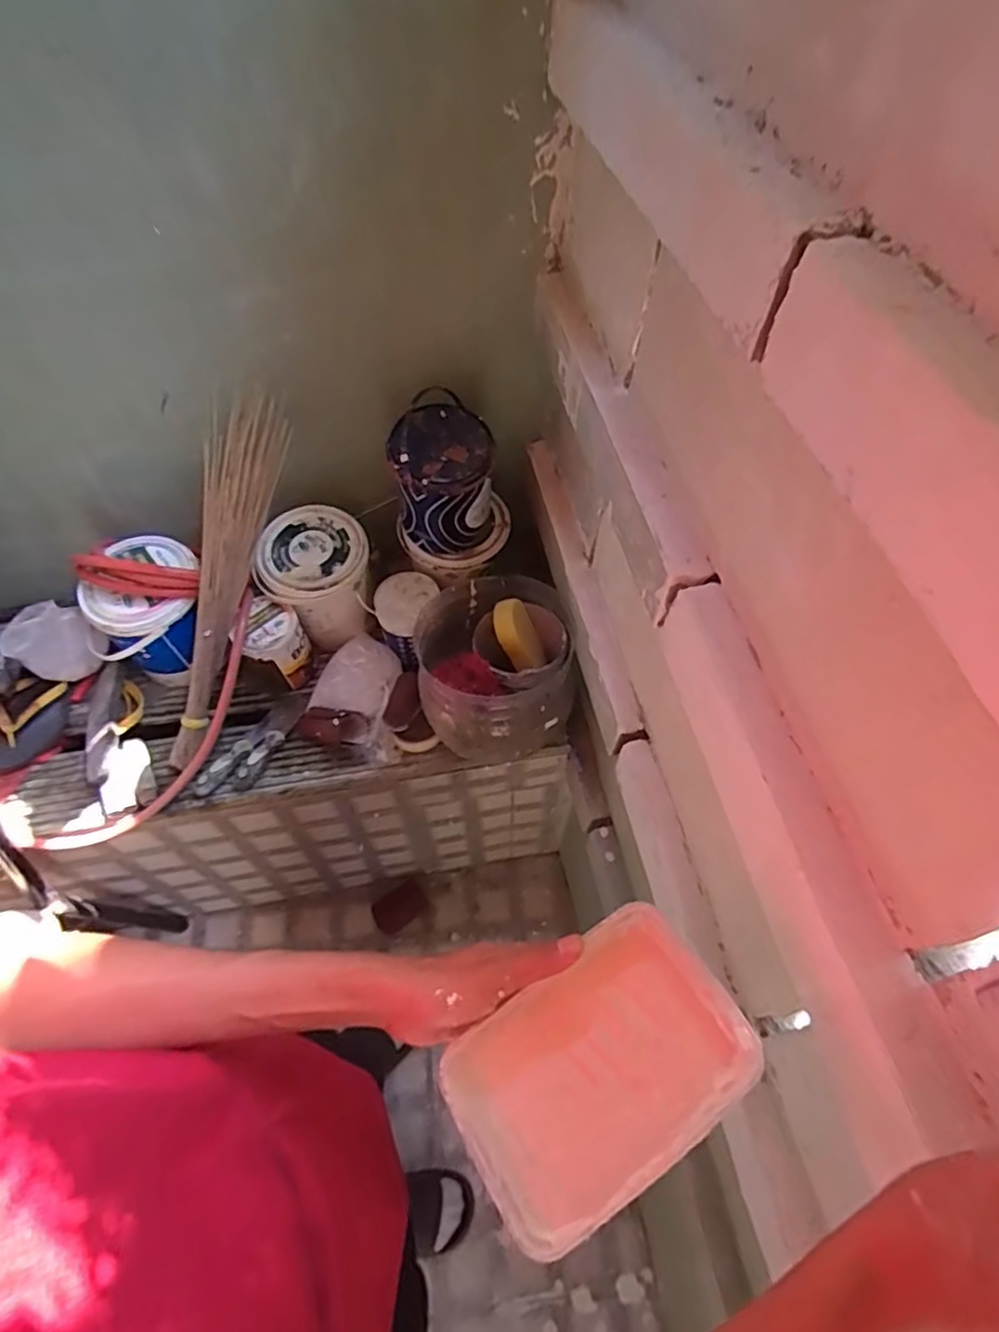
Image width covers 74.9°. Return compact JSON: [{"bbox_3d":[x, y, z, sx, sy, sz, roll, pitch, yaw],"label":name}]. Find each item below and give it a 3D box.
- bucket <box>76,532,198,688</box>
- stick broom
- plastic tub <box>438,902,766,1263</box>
[{"bbox_3d":[-0.570,-0.084,1.089,0.166,0.210,0.169,0,55,0],"label":"bucket"},{"bbox_3d":[-0.427,-0.119,1.007,0.064,0.580,0.087,20,13,13],"label":"stick broom"},{"bbox_3d":[0.059,0.237,0.387,0.168,0.041,0.111,-29,60,-19],"label":"plastic tub"}]

